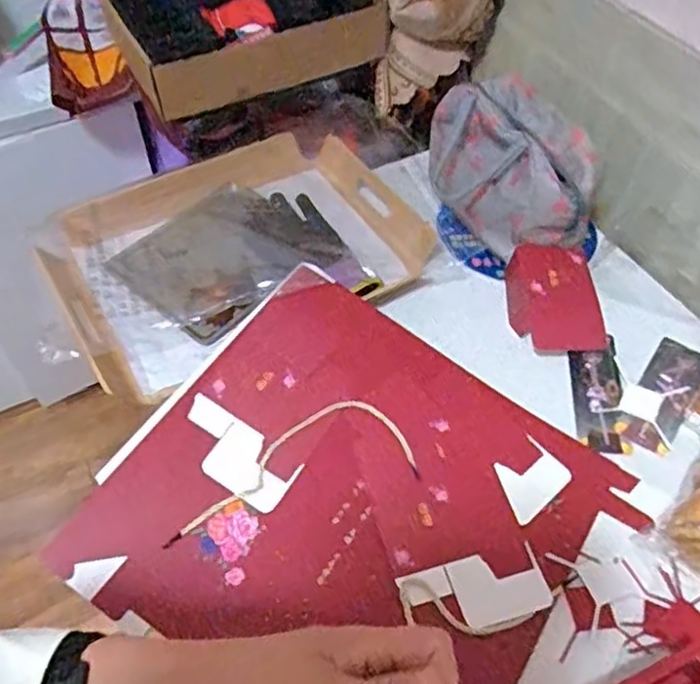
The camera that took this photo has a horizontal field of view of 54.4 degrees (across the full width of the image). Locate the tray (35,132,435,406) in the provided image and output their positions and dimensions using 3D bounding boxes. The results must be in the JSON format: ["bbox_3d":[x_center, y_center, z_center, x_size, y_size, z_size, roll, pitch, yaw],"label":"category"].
[{"bbox_3d":[-0.140,-0.124,0.860,0.428,0.069,0.316,-24,57,-18],"label":"tray"}]

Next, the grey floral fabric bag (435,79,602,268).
[{"bbox_3d":[0.197,-0.219,0.854,0.161,0.124,0.216,-17,55,-14],"label":"grey floral fabric bag"}]

